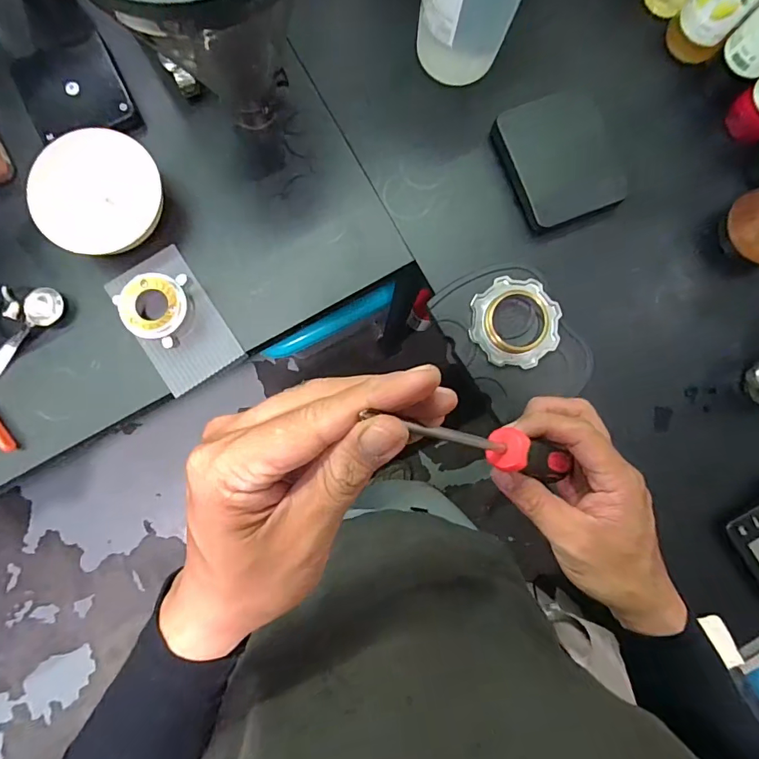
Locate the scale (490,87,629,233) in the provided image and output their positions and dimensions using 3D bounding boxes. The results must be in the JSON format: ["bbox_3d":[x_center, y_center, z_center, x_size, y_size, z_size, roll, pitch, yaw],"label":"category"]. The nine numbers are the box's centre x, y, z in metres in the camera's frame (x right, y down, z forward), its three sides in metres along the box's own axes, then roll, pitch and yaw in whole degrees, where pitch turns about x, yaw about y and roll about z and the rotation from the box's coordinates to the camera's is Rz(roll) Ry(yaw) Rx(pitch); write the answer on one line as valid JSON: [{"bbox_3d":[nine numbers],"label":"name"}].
[{"bbox_3d":[0.222,-0.274,0.567,0.137,0.037,0.158,-21,86,-3],"label":"scale"}]

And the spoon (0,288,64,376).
[{"bbox_3d":[-0.432,-0.052,0.540,0.034,0.024,0.137,37,85,2],"label":"spoon"}]

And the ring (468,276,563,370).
[{"bbox_3d":[0.169,-0.071,0.556,0.109,0.020,0.107,0,85,-1],"label":"ring"}]

